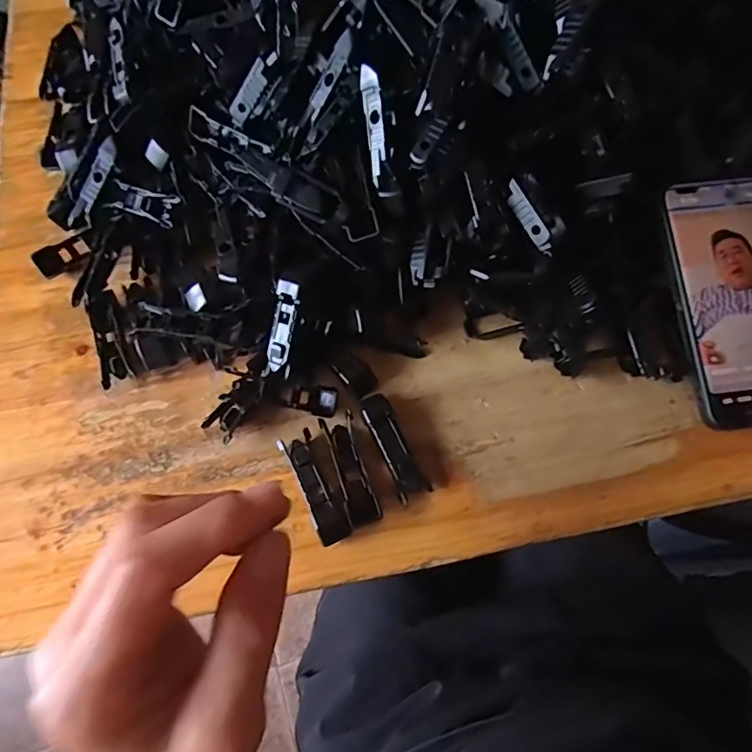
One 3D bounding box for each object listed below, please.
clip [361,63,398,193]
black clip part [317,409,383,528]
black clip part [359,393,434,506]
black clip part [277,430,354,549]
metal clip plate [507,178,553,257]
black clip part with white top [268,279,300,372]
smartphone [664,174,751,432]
[{"bbox_3d":[0.001,-0.140,0.287,0.011,0.009,0.069,-9,102,-5],"label":"clip"},{"bbox_3d":[-0.015,0.054,0.295,0.019,0.013,0.066,-15,70,-7],"label":"black clip part"},{"bbox_3d":[0.011,0.041,0.300,0.019,0.014,0.066,-24,72,-10],"label":"black clip part"},{"bbox_3d":[-0.036,0.064,0.291,0.019,0.015,0.067,-26,72,-10],"label":"black clip part"},{"bbox_3d":[0.089,-0.092,0.289,0.006,0.011,0.047,-31,92,-12],"label":"metal clip plate"},{"bbox_3d":[-0.054,-0.029,0.292,0.014,0.004,0.052,13,102,4],"label":"black clip part with white top"},{"bbox_3d":[0.234,-0.049,0.320,0.073,0.008,0.160,-6,82,-4],"label":"smartphone"}]

